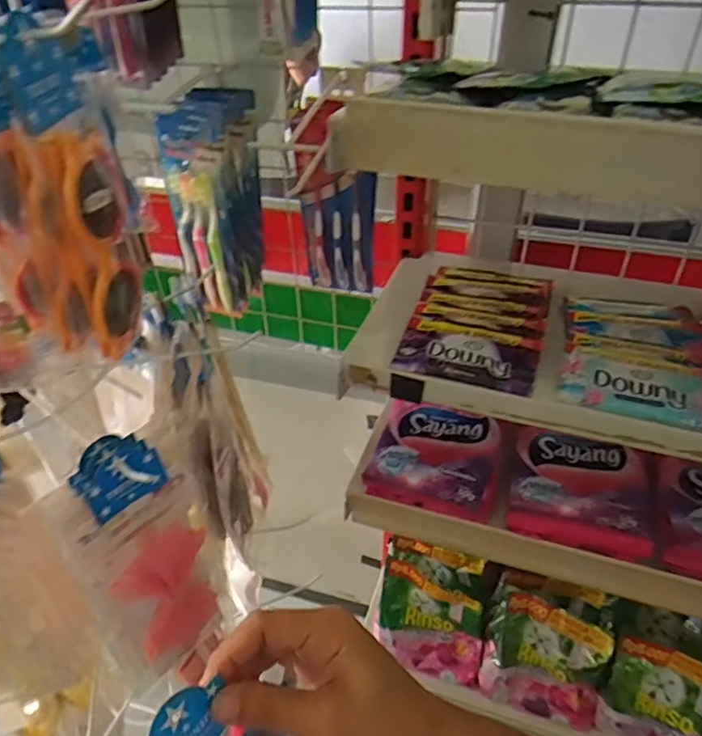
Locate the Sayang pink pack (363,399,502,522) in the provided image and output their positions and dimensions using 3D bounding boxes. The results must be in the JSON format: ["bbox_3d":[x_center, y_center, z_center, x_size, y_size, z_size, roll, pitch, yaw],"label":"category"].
[{"bbox_3d":[0.085,0.086,0.583,0.121,0.030,0.118,10,41,12],"label":"Sayang pink pack"}]

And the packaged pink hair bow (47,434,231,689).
[{"bbox_3d":[-0.141,0.136,0.411,0.037,0.214,0.080,27,46,28],"label":"packaged pink hair bow"}]

